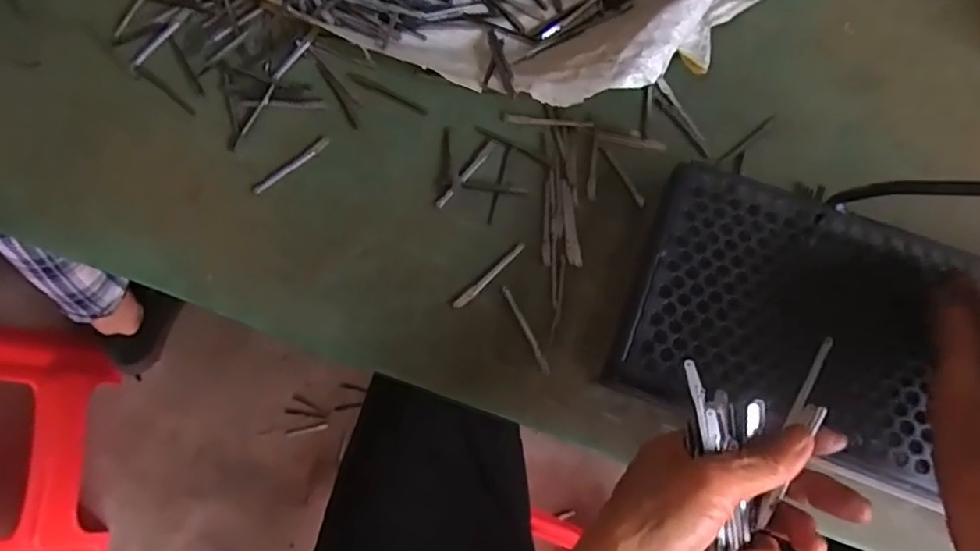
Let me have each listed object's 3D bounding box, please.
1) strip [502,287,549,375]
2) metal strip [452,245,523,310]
[{"bbox_3d":[0.025,0.037,0.430,0.005,0.004,0.066,-26,77,-7],"label":"strip"},{"bbox_3d":[0.000,0.000,0.437,0.065,0.004,0.007,-42,79,-10],"label":"metal strip"}]

